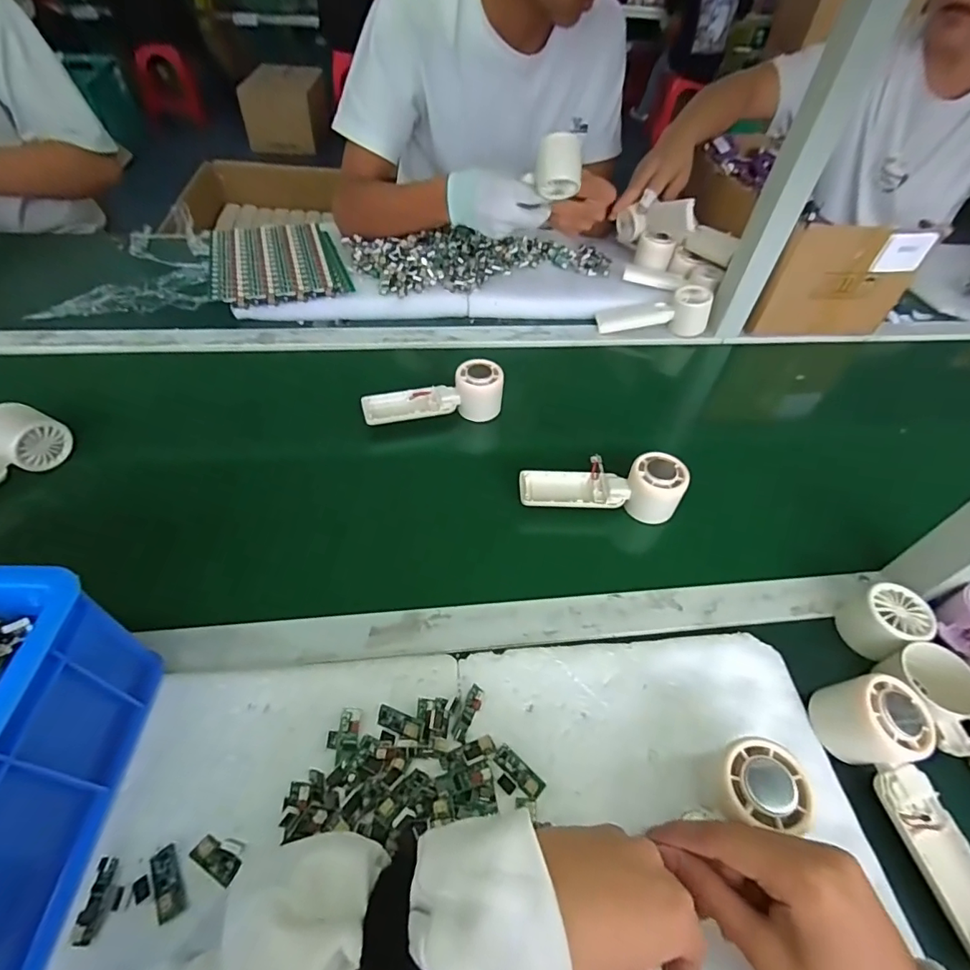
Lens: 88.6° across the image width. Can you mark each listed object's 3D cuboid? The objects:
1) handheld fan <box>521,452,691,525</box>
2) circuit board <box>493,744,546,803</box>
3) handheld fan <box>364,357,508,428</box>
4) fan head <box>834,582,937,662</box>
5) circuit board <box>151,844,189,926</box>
[{"bbox_3d":[0.121,-0.005,0.521,0.162,0.051,0.059,4,51,-2],"label":"handheld fan"},{"bbox_3d":[0.025,0.202,0.350,0.039,0.004,0.015,37,49,20],"label":"circuit board"},{"bbox_3d":[-0.061,-0.107,0.594,0.164,0.053,0.047,-9,53,-12],"label":"handheld fan"},{"bbox_3d":[0.353,0.120,0.440,0.057,0.043,0.055,-11,54,-14],"label":"fan head"},{"bbox_3d":[-0.191,0.237,0.298,0.015,0.004,0.039,-23,57,-22],"label":"circuit board"}]

